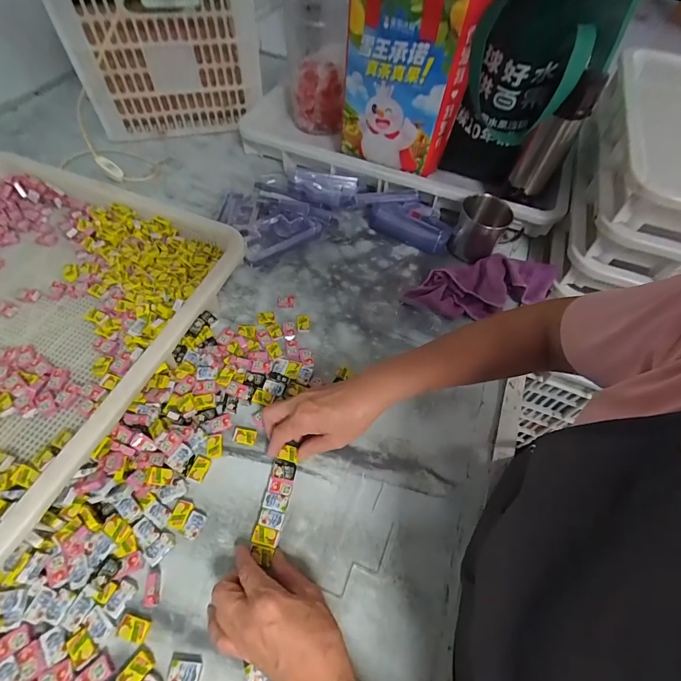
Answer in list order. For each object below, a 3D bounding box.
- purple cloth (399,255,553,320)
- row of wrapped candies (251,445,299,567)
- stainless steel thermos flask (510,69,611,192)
[{"bbox_3d":[0.220,-0.089,0.580,0.243,0.043,0.094,-15,59,-14],"label":"purple cloth"},{"bbox_3d":[-0.071,0.175,0.404,0.027,0.005,0.114,12,58,3],"label":"row of wrapped candies"},{"bbox_3d":[0.304,-0.289,0.536,0.059,0.171,0.049,25,58,12],"label":"stainless steel thermos flask"}]

